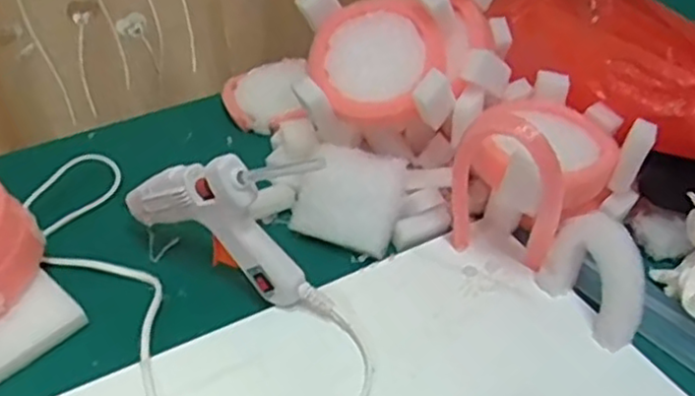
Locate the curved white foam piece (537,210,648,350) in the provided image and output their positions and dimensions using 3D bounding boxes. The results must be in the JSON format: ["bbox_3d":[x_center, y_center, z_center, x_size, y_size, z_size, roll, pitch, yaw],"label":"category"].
[{"bbox_3d":[0.169,0.050,0.476,0.023,0.069,0.072,-12,41,-44],"label":"curved white foam piece"}]

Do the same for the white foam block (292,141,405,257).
[{"bbox_3d":[0.000,-0.001,0.546,0.080,0.074,0.016,16,3,19],"label":"white foam block"}]

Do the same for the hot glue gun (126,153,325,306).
[{"bbox_3d":[-0.090,0.013,0.484,0.139,0.113,0.024,18,43,21],"label":"hot glue gun"}]

